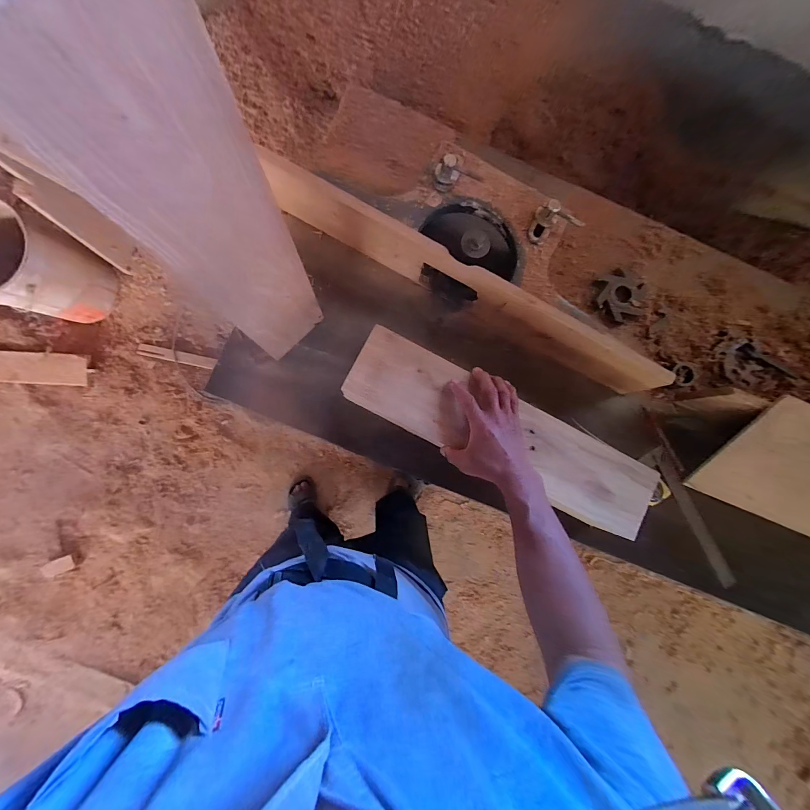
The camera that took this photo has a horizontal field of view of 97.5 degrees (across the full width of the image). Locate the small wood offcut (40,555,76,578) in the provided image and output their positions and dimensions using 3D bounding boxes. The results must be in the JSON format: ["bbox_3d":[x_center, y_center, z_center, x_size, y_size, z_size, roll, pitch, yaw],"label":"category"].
[{"bbox_3d":[-1.243,0.581,1.278,0.116,0.013,0.053,-23,97,-3],"label":"small wood offcut"}]

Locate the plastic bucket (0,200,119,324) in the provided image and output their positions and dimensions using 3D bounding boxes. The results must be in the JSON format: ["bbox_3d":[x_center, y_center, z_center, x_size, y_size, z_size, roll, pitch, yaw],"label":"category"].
[{"bbox_3d":[-1.284,-0.465,1.226,0.307,0.353,0.292,1,84,-6],"label":"plastic bucket"}]

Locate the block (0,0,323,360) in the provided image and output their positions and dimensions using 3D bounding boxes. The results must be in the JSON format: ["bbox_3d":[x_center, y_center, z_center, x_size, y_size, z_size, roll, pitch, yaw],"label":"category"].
[{"bbox_3d":[-0.193,-0.168,0.391,0.080,0.501,0.114,42,82,1],"label":"block"}]

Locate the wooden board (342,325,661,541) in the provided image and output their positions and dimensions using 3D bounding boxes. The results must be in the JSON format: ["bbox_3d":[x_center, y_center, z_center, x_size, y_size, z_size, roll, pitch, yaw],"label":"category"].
[{"bbox_3d":[0.148,0.041,0.553,0.500,0.030,0.136,24,82,0],"label":"wooden board"}]

